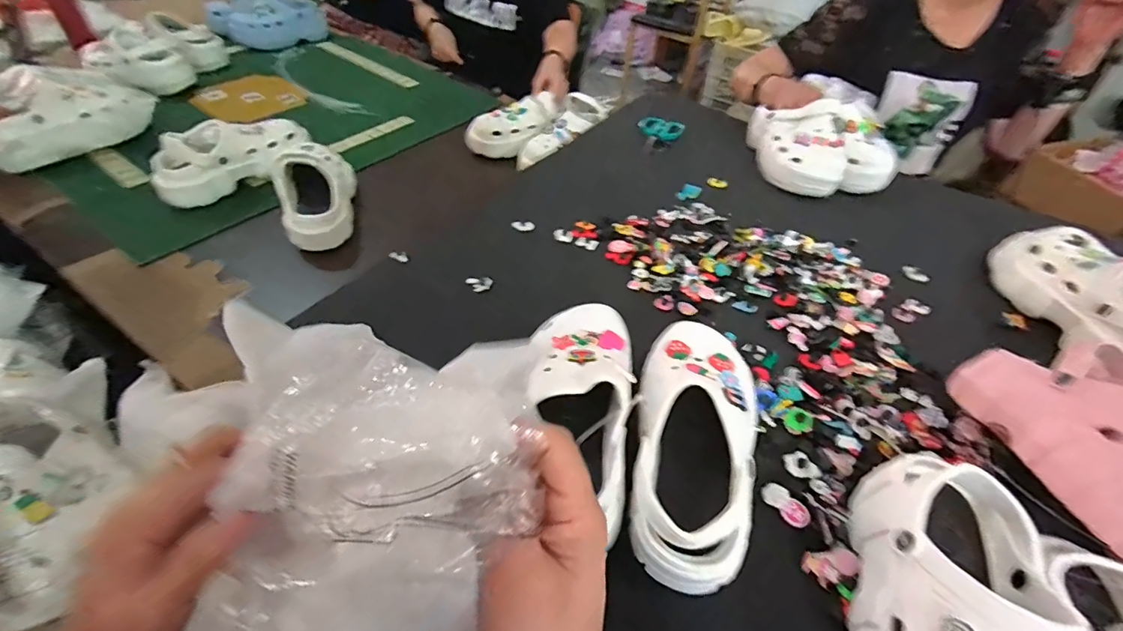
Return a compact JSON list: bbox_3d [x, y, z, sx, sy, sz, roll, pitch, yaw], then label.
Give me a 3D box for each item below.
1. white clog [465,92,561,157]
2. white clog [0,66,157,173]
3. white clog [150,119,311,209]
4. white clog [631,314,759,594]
[{"bbox_3d":[-0.110,-0.415,1.058,0.206,0.079,0.078,-25,51,0],"label":"white clog"},{"bbox_3d":[-0.938,-0.376,0.897,0.146,0.123,0.283,23,50,16],"label":"white clog"},{"bbox_3d":[-0.607,-0.296,0.895,0.098,0.104,0.277,36,54,26],"label":"white clog"},{"bbox_3d":[0.123,0.113,0.445,0.106,0.098,0.249,12,47,6],"label":"white clog"}]

